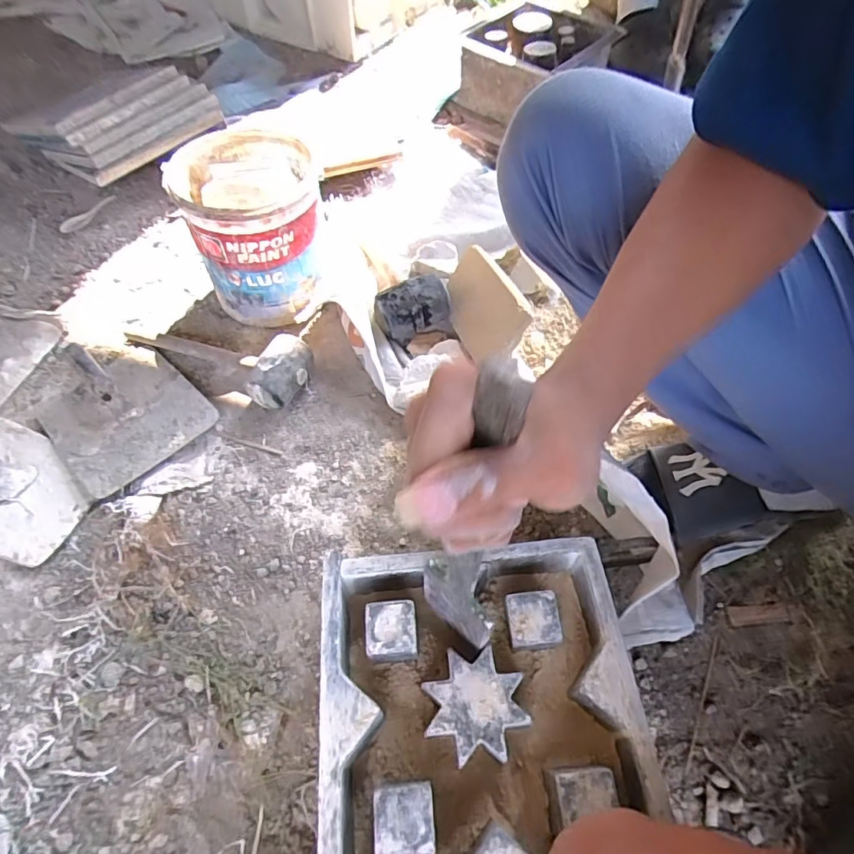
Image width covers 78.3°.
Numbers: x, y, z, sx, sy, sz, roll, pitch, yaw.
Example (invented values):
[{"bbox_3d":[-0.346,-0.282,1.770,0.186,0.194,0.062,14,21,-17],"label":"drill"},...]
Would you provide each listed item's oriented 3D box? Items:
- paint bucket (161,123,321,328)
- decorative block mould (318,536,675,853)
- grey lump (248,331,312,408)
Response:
[{"bbox_3d":[-0.226,-0.265,0.716,0.168,0.182,0.168,-2,57,3],"label":"paint bucket"},{"bbox_3d":[0.039,0.208,0.395,0.223,0.065,0.221,-6,57,0],"label":"decorative block mould"},{"bbox_3d":[-0.186,-0.067,0.673,0.061,0.062,0.095,21,61,17],"label":"grey lump"}]

